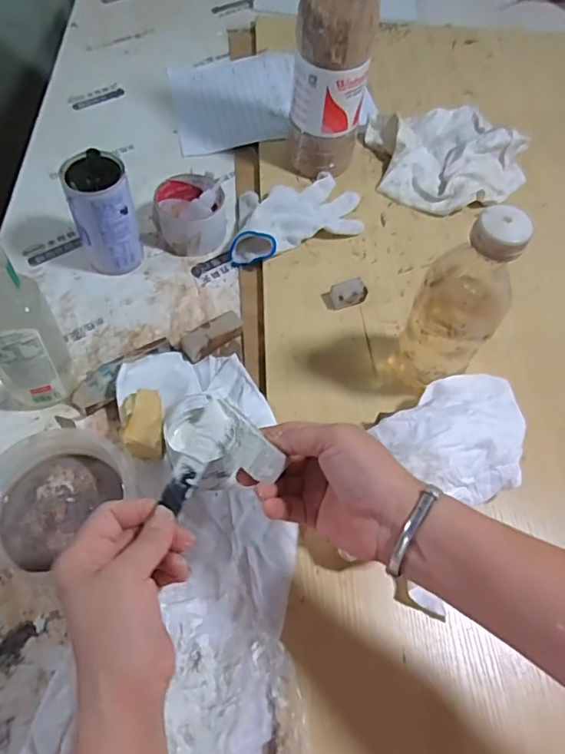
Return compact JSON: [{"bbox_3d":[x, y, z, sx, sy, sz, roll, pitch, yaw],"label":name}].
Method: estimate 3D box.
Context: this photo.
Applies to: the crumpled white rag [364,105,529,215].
[{"bbox_3d":[0.230,-0.305,0.718,0.227,0.045,0.181,-19,63,-15],"label":"crumpled white rag"}]

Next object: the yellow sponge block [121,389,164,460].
[{"bbox_3d":[-0.130,0.048,0.504,0.035,0.036,0.065,-7,61,-8],"label":"yellow sponge block"}]

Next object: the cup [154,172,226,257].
[{"bbox_3d":[-0.110,-0.195,0.640,0.084,0.046,0.092,-9,61,-9],"label":"cup"}]

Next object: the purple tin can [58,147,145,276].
[{"bbox_3d":[-0.190,-0.171,0.576,0.065,0.128,0.057,-15,62,-13],"label":"purple tin can"}]

